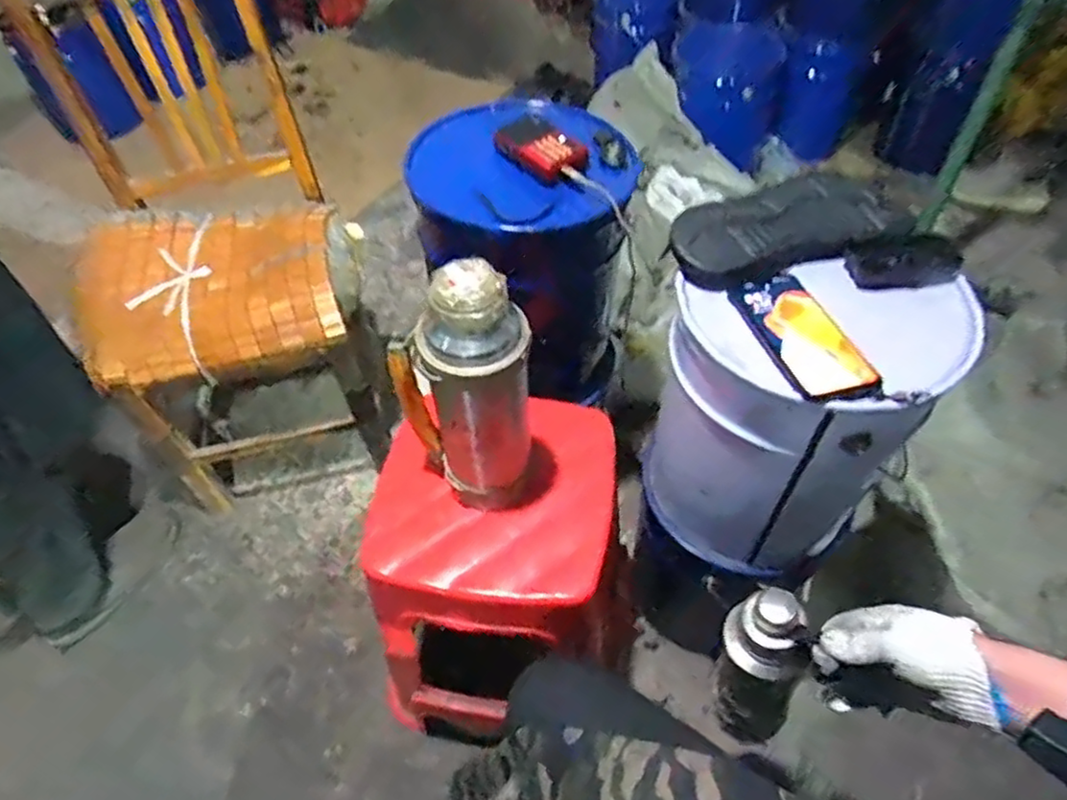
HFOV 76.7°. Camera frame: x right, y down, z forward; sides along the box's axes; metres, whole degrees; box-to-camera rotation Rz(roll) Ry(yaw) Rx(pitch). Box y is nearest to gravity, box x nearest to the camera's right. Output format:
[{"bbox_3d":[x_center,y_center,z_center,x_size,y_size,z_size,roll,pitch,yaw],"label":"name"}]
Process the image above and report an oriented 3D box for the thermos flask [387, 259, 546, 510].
[{"bbox_3d":[-0.070,0.003,0.727,0.141,0.317,0.098,-16,51,-8],"label":"thermos flask"}]

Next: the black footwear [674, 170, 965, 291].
[{"bbox_3d":[0.306,-0.189,0.747,0.307,0.060,0.137,-4,50,1],"label":"black footwear"}]

